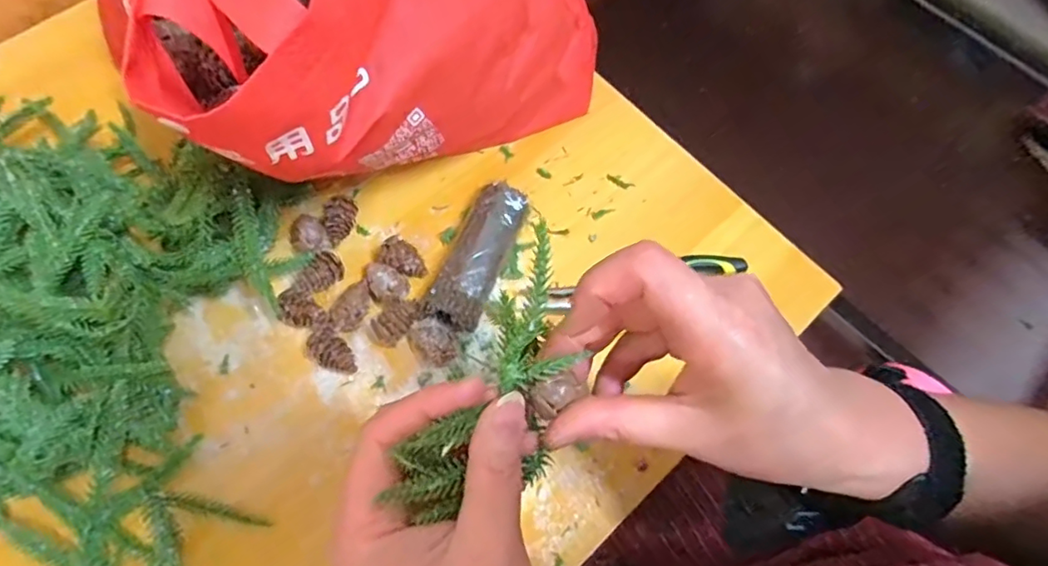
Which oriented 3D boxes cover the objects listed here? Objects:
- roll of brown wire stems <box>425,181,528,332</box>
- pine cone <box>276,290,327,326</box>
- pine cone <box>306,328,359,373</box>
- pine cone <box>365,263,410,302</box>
[{"bbox_3d":[-0.033,-0.022,0.402,0.041,0.026,0.113,19,70,5],"label":"roll of brown wire stems"},{"bbox_3d":[-0.147,0.019,0.382,0.033,0.014,0.020,23,70,6],"label":"pine cone"},{"bbox_3d":[-0.126,0.045,0.377,0.035,0.018,0.020,42,73,13],"label":"pine cone"},{"bbox_3d":[-0.095,0.001,0.390,0.034,0.021,0.022,28,71,8],"label":"pine cone"}]

